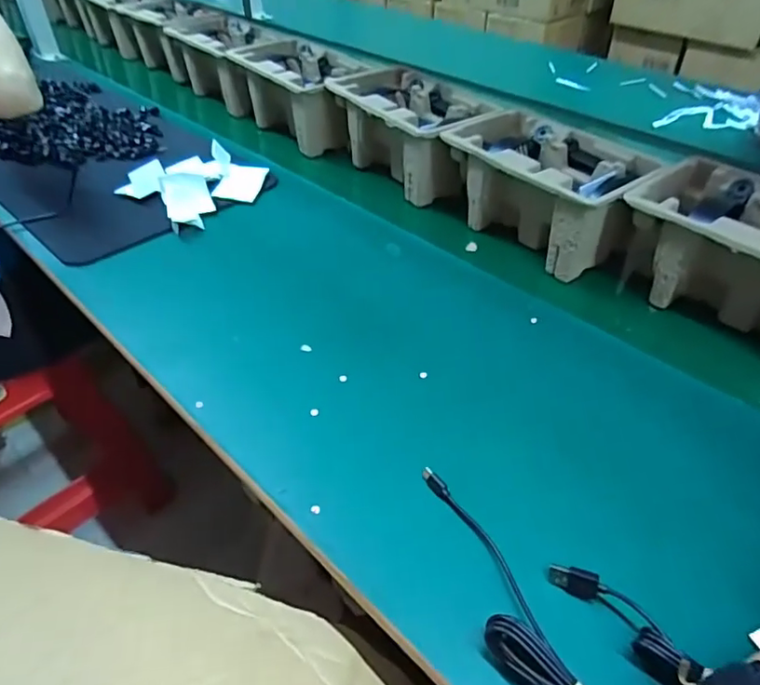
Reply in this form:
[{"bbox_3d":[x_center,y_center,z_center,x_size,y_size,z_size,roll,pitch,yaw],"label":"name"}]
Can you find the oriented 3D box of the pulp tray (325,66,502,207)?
[{"bbox_3d":[0.046,-0.290,0.791,0.149,0.123,0.240,-28,50,-28],"label":"pulp tray"}]

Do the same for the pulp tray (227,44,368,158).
[{"bbox_3d":[-0.119,-0.399,0.900,0.148,0.101,0.249,-26,48,-26],"label":"pulp tray"}]

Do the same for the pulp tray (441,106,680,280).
[{"bbox_3d":[0.196,-0.184,0.669,0.150,0.104,0.223,-31,51,-31],"label":"pulp tray"}]

